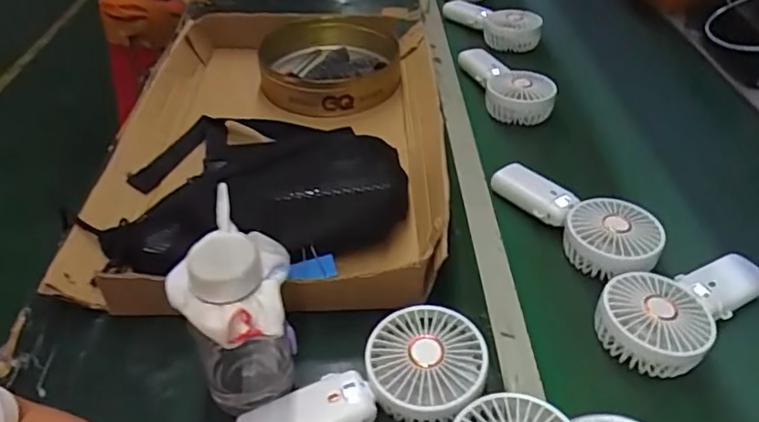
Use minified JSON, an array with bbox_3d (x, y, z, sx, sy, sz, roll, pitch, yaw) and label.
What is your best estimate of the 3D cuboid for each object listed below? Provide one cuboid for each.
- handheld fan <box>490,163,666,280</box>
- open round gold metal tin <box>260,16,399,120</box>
[{"bbox_3d":[0.196,0.002,0.592,0.080,0.041,0.190,-30,49,-34],"label":"handheld fan"},{"bbox_3d":[-0.067,-0.207,0.785,0.191,0.069,0.181,2,39,-1],"label":"open round gold metal tin"}]

